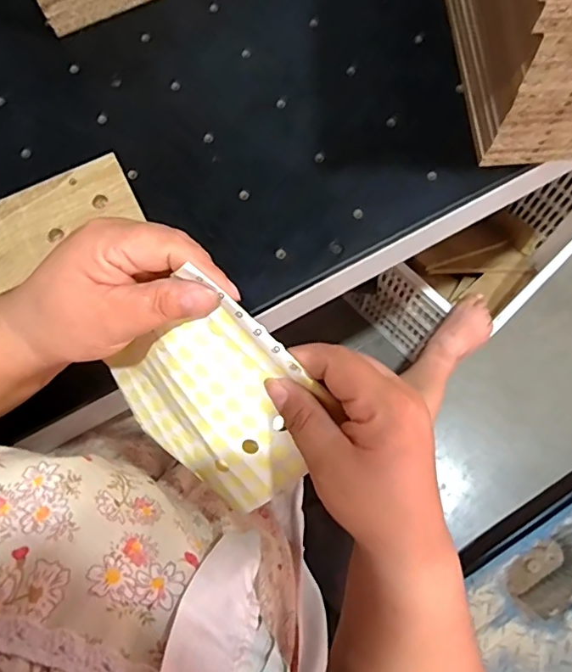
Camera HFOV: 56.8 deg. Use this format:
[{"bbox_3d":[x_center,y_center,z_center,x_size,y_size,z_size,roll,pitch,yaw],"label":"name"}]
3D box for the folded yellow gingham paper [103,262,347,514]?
[{"bbox_3d":[-0.038,0.040,0.308,0.124,0.128,0.022,49,36,-4],"label":"folded yellow gingham paper"}]

